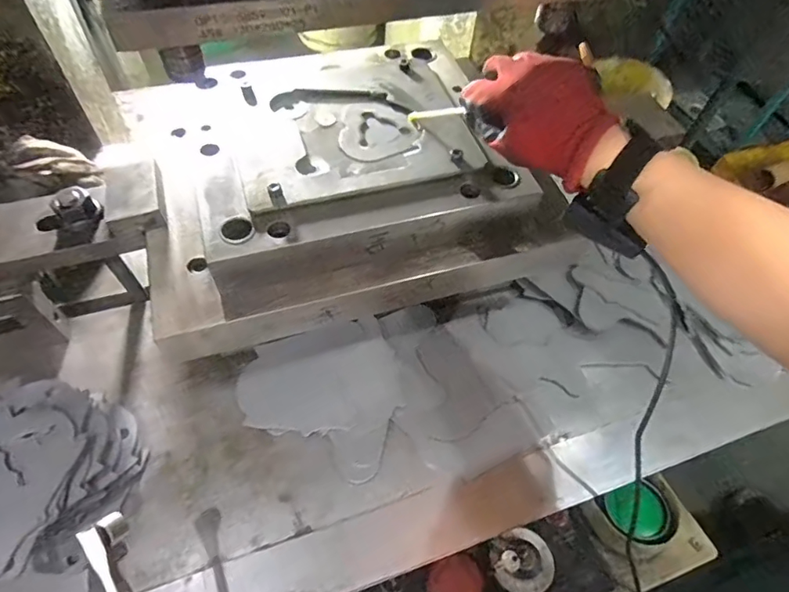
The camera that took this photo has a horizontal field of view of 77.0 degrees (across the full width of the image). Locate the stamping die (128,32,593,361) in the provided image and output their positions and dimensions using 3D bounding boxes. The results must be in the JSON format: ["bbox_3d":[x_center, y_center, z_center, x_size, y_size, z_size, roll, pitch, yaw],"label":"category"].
[{"bbox_3d":[-0.059,-0.133,0.523,0.393,0.073,0.320,-13,58,-11],"label":"stamping die"}]

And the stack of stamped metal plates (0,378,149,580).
[{"bbox_3d":[-0.363,0.166,0.463,0.221,0.057,0.170,3,59,-3],"label":"stack of stamped metal plates"}]

